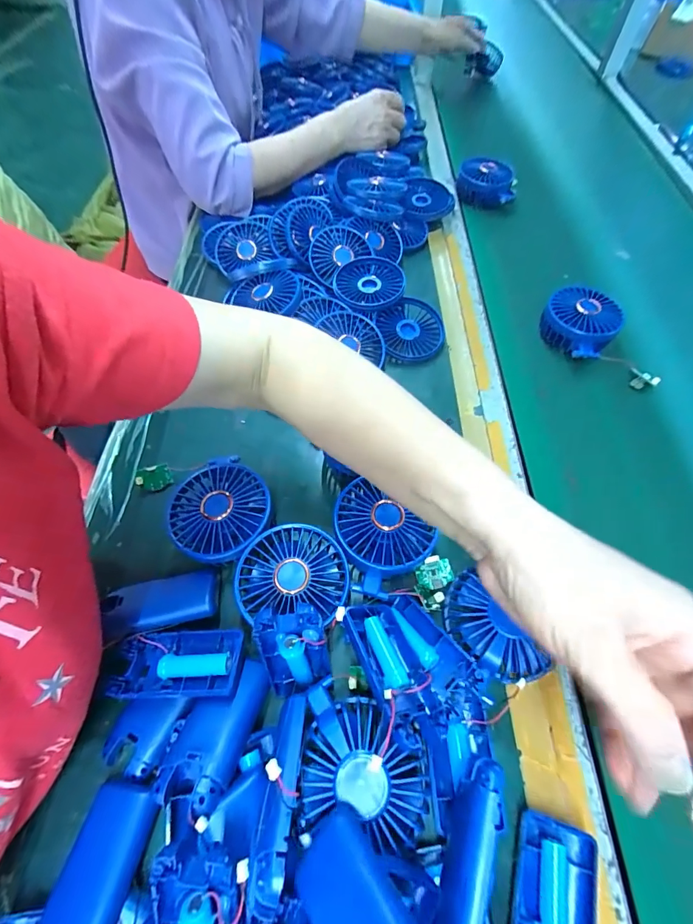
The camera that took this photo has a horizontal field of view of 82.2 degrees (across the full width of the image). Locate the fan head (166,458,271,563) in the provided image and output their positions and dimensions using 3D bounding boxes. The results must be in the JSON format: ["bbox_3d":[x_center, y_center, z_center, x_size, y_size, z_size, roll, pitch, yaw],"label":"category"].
[{"bbox_3d":[-0.110,0.047,0.352,0.085,0.039,0.086,1,60,-2],"label":"fan head"}]

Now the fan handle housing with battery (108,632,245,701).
[{"bbox_3d":[-0.123,0.149,0.293,0.088,0.022,0.043,0,60,-2],"label":"fan handle housing with battery"}]

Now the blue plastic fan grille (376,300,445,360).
[{"bbox_3d":[0.082,-0.166,0.498,0.079,0.013,0.080,0,81,3],"label":"blue plastic fan grille"}]

